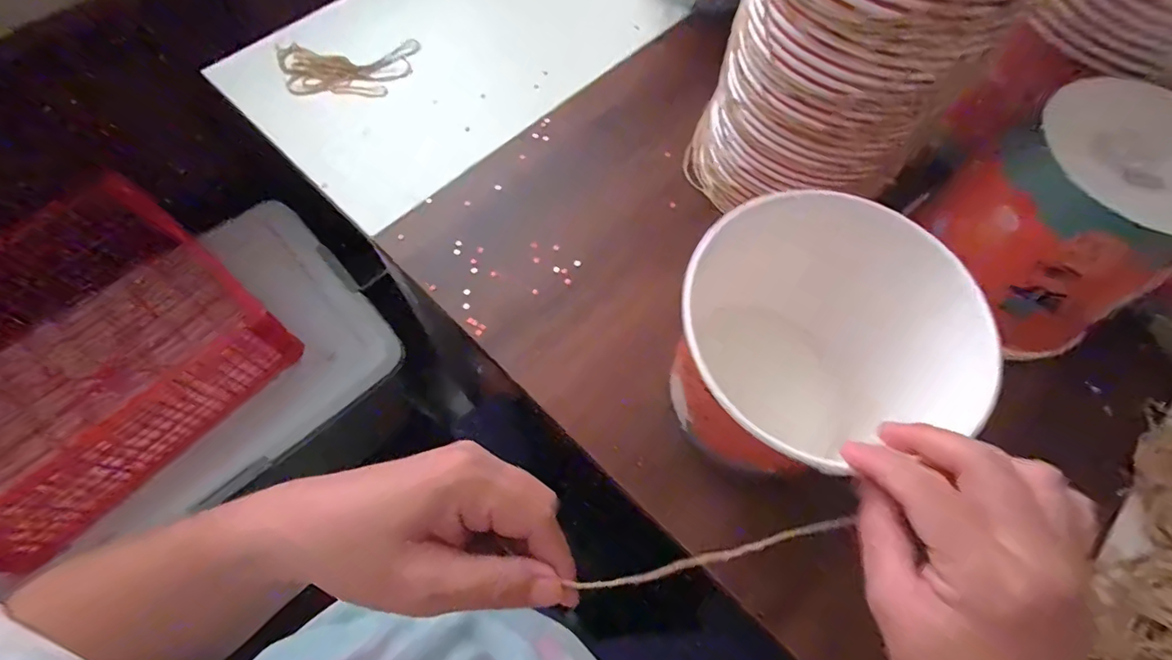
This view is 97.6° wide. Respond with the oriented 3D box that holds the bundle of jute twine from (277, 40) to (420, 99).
[{"bbox_3d":[-0.252,-0.273,0.520,0.144,0.019,0.079,-1,65,-2],"label":"bundle of jute twine"}]

